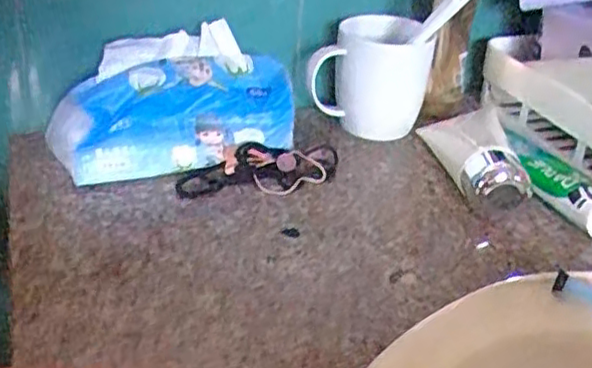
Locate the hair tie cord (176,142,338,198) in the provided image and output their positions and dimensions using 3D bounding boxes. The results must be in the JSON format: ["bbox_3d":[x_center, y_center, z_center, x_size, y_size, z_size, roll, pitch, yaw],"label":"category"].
[{"bbox_3d":[-0.030,-0.012,0.564,0.134,0.010,0.053,-4,51,-10],"label":"hair tie cord"}]

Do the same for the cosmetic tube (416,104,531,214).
[{"bbox_3d":[0.152,-0.027,0.574,0.066,0.047,0.166,3,31,0],"label":"cosmetic tube"}]

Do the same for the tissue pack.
[{"bbox_3d":[-0.099,-0.063,0.563,0.199,0.102,0.066,-12,34,-23],"label":"tissue pack"}]

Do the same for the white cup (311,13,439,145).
[{"bbox_3d":[0.070,-0.105,0.651,0.107,0.096,0.096,5,31,5],"label":"white cup"}]

